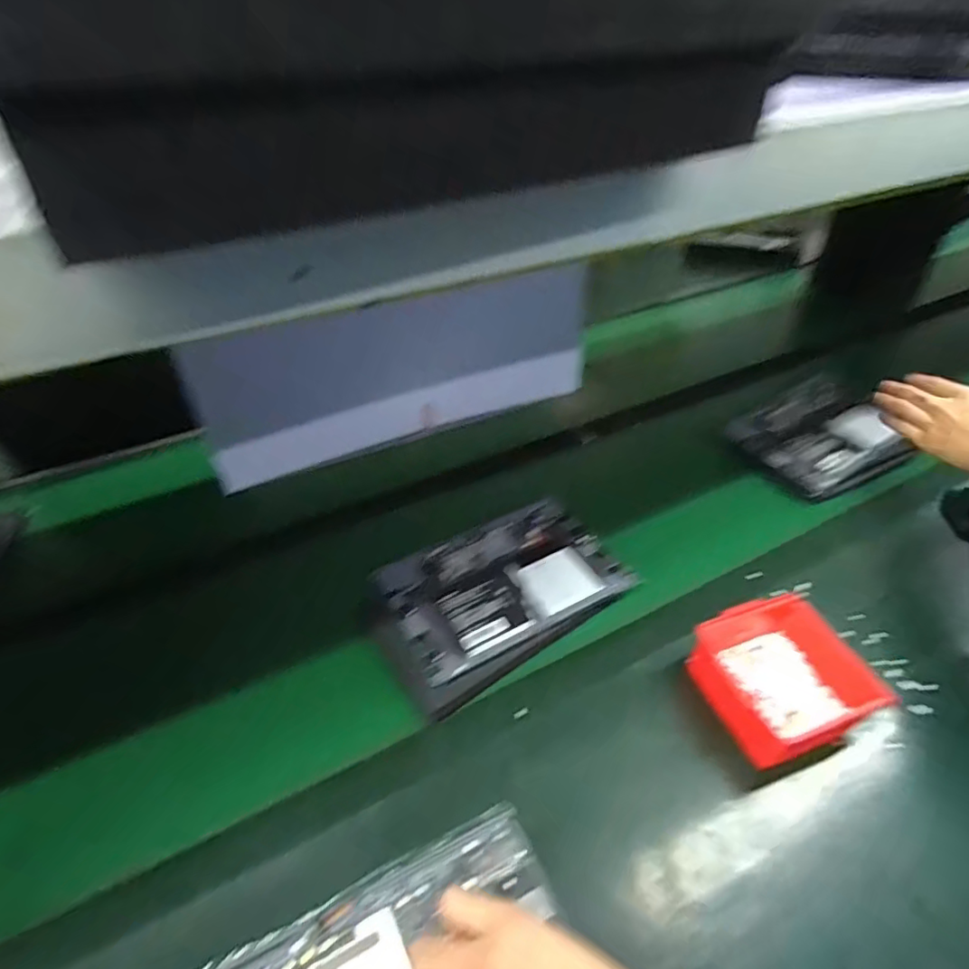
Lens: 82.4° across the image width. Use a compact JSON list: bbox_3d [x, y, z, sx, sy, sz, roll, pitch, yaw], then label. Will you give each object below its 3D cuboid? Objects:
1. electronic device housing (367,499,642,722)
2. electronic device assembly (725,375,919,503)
[{"bbox_3d":[0.013,0.116,0.628,0.273,0.040,0.186,-21,42,-27],"label":"electronic device housing"},{"bbox_3d":[0.489,-0.074,0.814,0.238,0.022,0.188,-26,47,-16],"label":"electronic device assembly"}]

